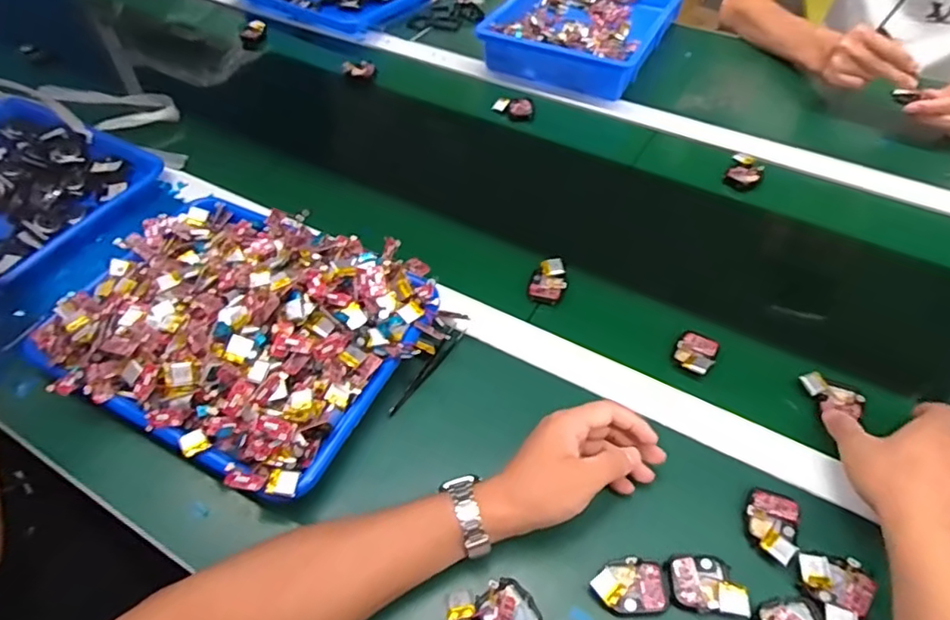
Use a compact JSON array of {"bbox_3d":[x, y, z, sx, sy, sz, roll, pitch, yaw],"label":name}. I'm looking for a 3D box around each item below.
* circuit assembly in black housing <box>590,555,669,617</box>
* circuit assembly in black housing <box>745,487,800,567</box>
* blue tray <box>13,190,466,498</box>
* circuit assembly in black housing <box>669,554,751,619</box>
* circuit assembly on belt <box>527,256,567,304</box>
[{"bbox_3d":[0.115,0.205,0.421,0.055,0.017,0.038,-5,52,-2],"label":"circuit assembly in black housing"},{"bbox_3d":[0.232,0.167,0.441,0.036,0.011,0.052,22,55,18],"label":"circuit assembly in black housing"},{"bbox_3d":[-0.225,0.001,0.537,0.348,0.058,0.259,20,55,17],"label":"blue tray"},{"bbox_3d":[0.171,0.201,0.417,0.051,0.015,0.039,6,52,6],"label":"circuit assembly in black housing"},{"bbox_3d":[0.079,-0.034,0.608,0.037,0.017,0.055,17,54,15],"label":"circuit assembly on belt"}]

